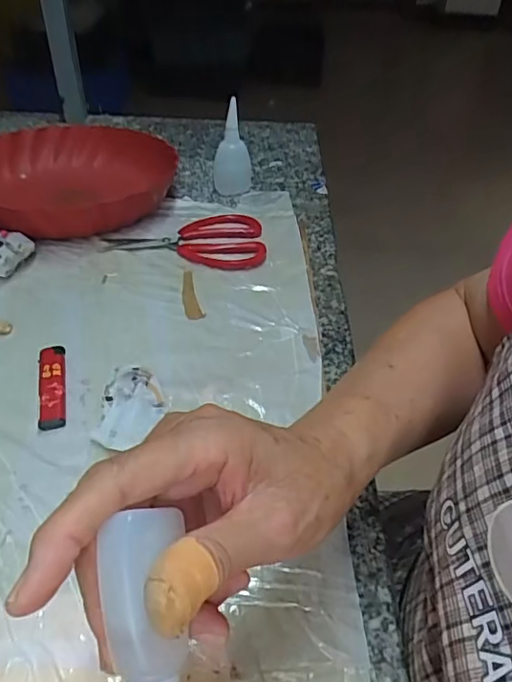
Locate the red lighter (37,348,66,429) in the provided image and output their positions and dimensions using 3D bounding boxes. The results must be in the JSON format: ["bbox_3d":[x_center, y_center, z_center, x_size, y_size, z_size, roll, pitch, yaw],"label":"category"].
[{"bbox_3d":[-0.150,0.033,0.404,0.019,0.012,0.075,-9,44,-12],"label":"red lighter"}]

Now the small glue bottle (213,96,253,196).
[{"bbox_3d":[-0.027,-0.228,0.645,0.046,0.094,0.054,-1,43,-4],"label":"small glue bottle"}]

